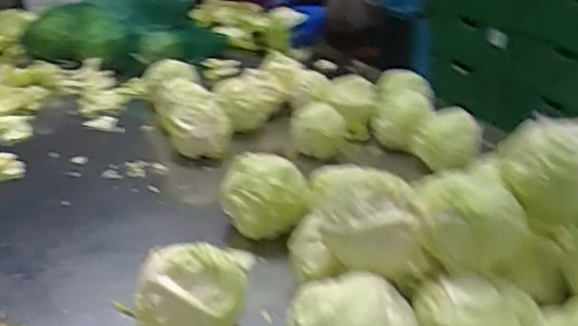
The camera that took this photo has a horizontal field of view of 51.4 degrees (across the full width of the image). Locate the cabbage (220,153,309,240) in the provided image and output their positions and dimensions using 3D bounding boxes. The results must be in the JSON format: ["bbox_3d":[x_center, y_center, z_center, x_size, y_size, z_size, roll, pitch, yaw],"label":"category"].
[{"bbox_3d":[-0.047,0.047,0.909,0.104,0.104,0.130,-12,29,-32],"label":"cabbage"}]

